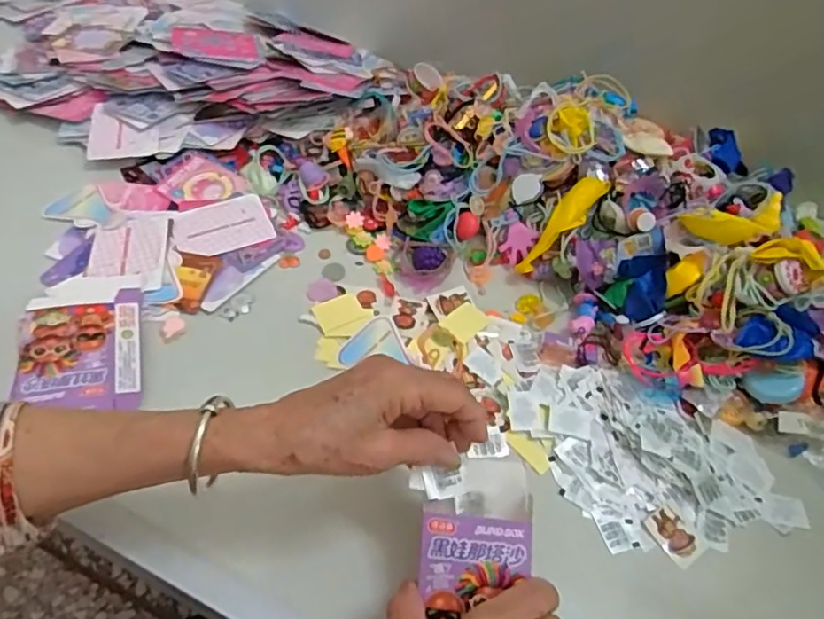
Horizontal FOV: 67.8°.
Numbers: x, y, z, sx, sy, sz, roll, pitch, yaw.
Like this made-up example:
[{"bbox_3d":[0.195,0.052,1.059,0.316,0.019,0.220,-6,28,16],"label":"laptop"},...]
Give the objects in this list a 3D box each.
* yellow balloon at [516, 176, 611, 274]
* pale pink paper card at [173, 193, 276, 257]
[{"bbox_3d":[0.137,-0.077,0.563,0.029,0.021,0.111,42,93,23],"label":"yellow balloon"},{"bbox_3d":[-0.180,-0.079,0.584,0.086,0.005,0.063,-17,61,-21],"label":"pale pink paper card"}]

